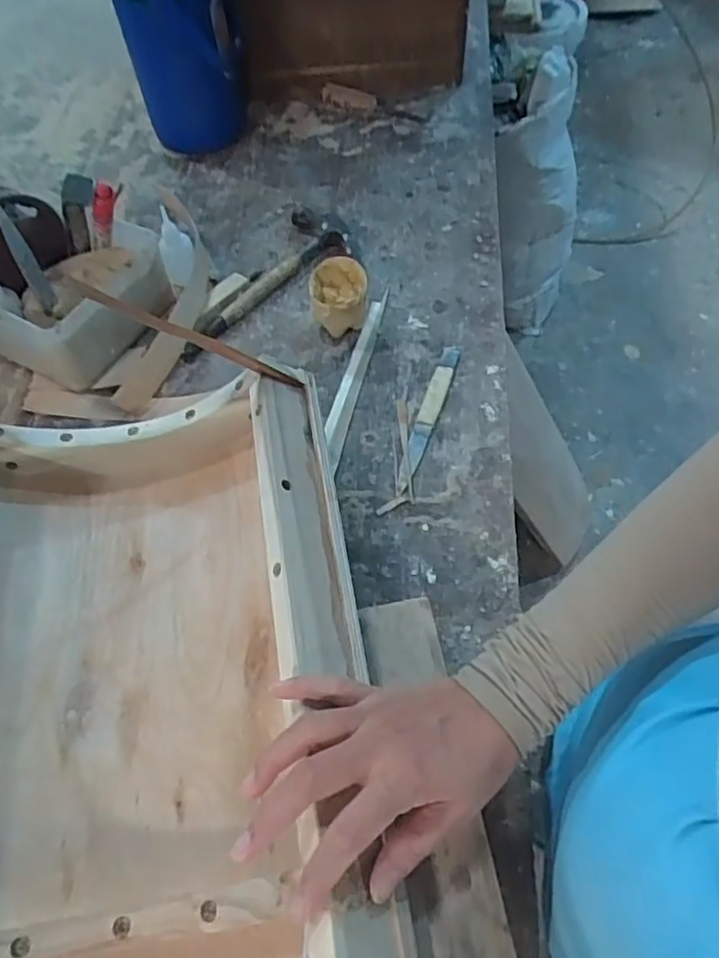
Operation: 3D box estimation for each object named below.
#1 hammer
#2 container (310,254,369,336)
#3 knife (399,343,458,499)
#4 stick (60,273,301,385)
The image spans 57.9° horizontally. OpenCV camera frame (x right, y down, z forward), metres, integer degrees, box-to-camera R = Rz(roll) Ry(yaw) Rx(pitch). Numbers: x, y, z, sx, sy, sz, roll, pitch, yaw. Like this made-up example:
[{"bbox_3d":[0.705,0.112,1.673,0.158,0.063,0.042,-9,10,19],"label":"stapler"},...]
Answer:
[{"bbox_3d":[-0.117,-0.211,0.689,0.220,0.028,0.080,-40,63,-20],"label":"hammer"},{"bbox_3d":[-0.020,-0.175,0.639,0.056,0.058,0.056,-2,57,3],"label":"container"},{"bbox_3d":[0.063,-0.060,0.592,0.017,0.009,0.167,16,59,14],"label":"knife"},{"bbox_3d":[-0.114,-0.096,0.451,0.013,0.183,0.011,-40,51,30],"label":"stick"}]

